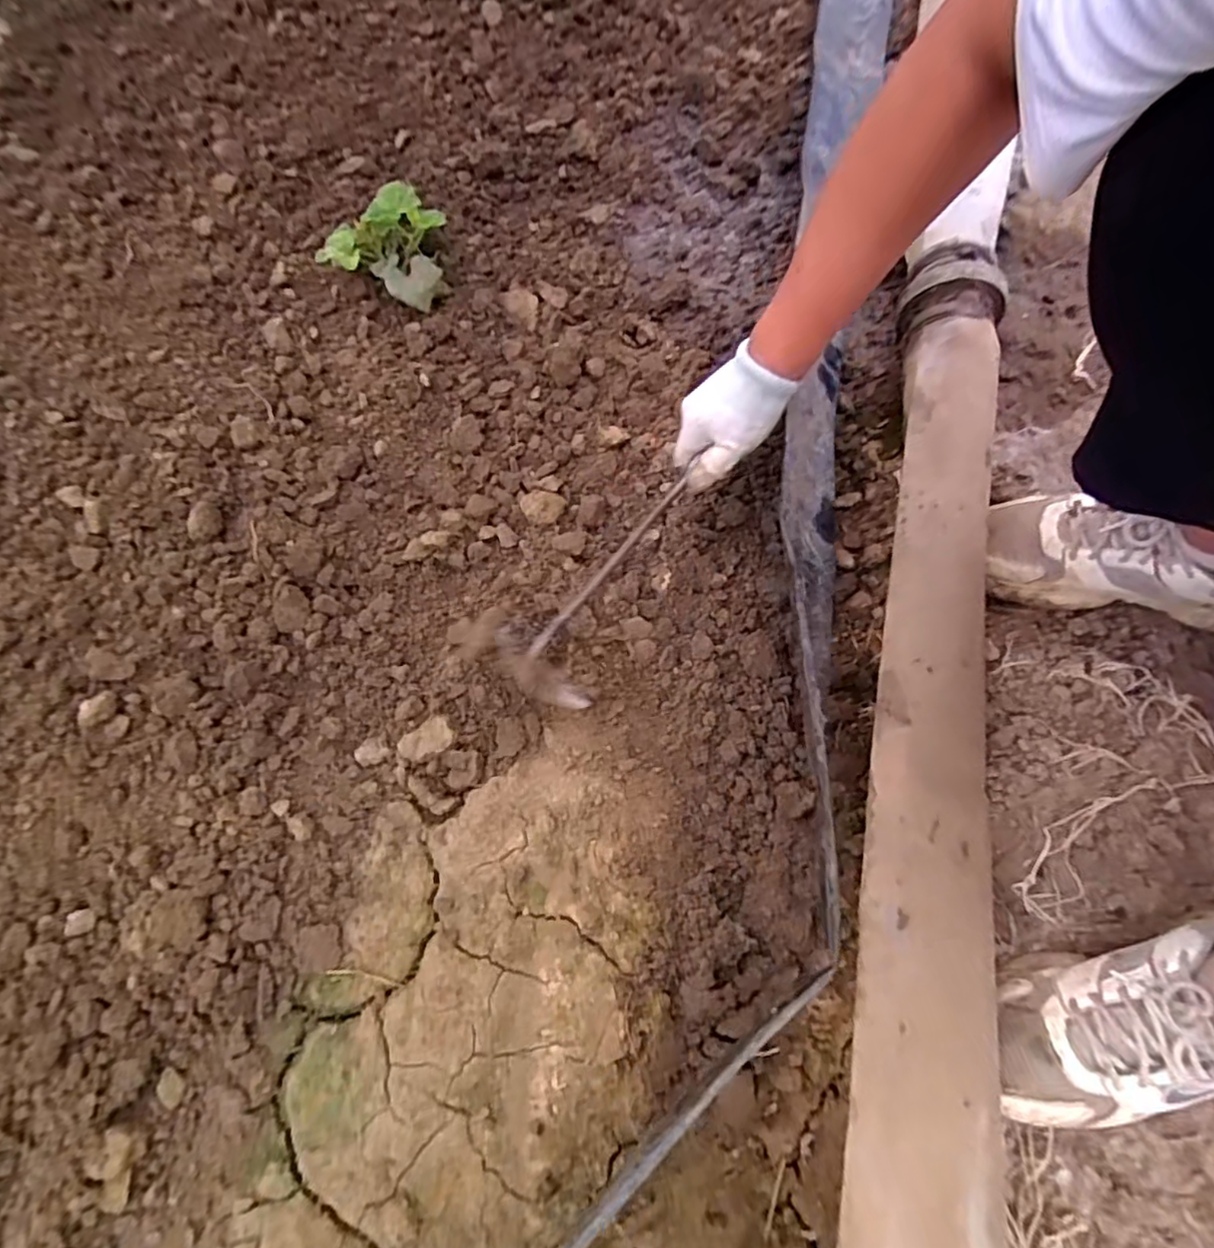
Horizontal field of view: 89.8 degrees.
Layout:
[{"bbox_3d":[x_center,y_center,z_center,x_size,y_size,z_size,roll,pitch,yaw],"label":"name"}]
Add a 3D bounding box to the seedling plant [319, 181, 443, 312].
[{"bbox_3d":[-0.242,-0.435,0.702,0.125,0.073,0.123,24,74,6],"label":"seedling plant"}]

